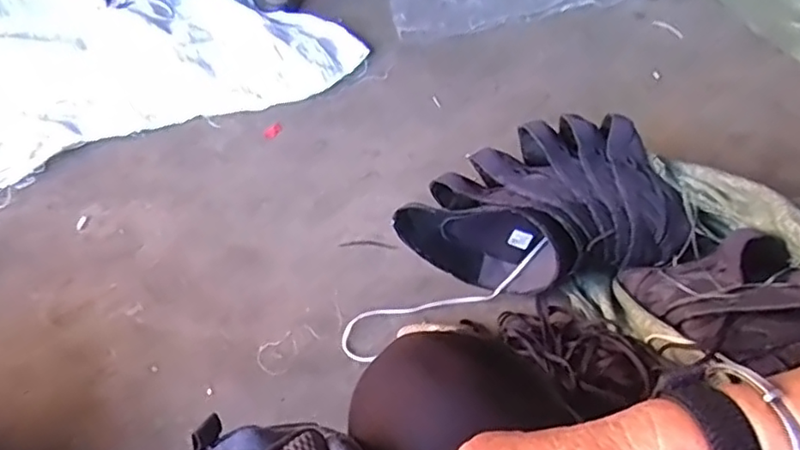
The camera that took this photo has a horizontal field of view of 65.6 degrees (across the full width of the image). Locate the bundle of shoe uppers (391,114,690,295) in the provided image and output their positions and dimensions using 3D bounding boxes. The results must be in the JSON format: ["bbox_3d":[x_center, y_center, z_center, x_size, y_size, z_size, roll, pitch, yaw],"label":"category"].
[{"bbox_3d":[0.185,-0.015,0.870,0.373,0.175,0.195,-7,58,-8],"label":"bundle of shoe uppers"}]

